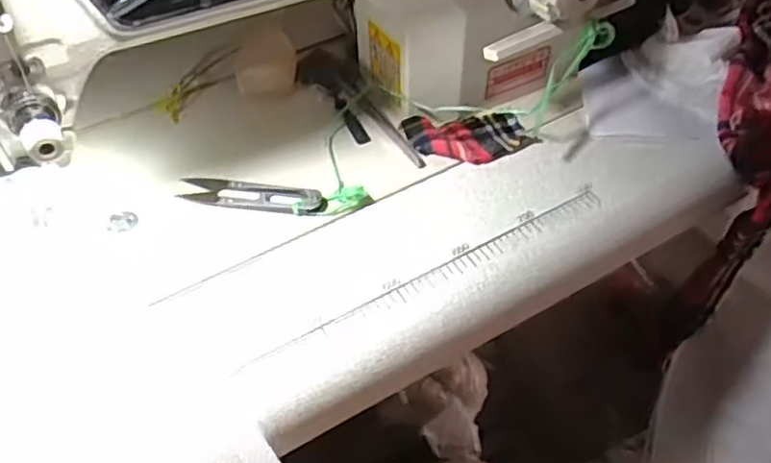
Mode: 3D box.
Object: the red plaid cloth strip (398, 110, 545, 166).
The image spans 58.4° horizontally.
[{"bbox_3d":[0.059,-0.068,0.486,0.085,0.013,0.048,-10,50,-6],"label":"red plaid cloth strip"}]

